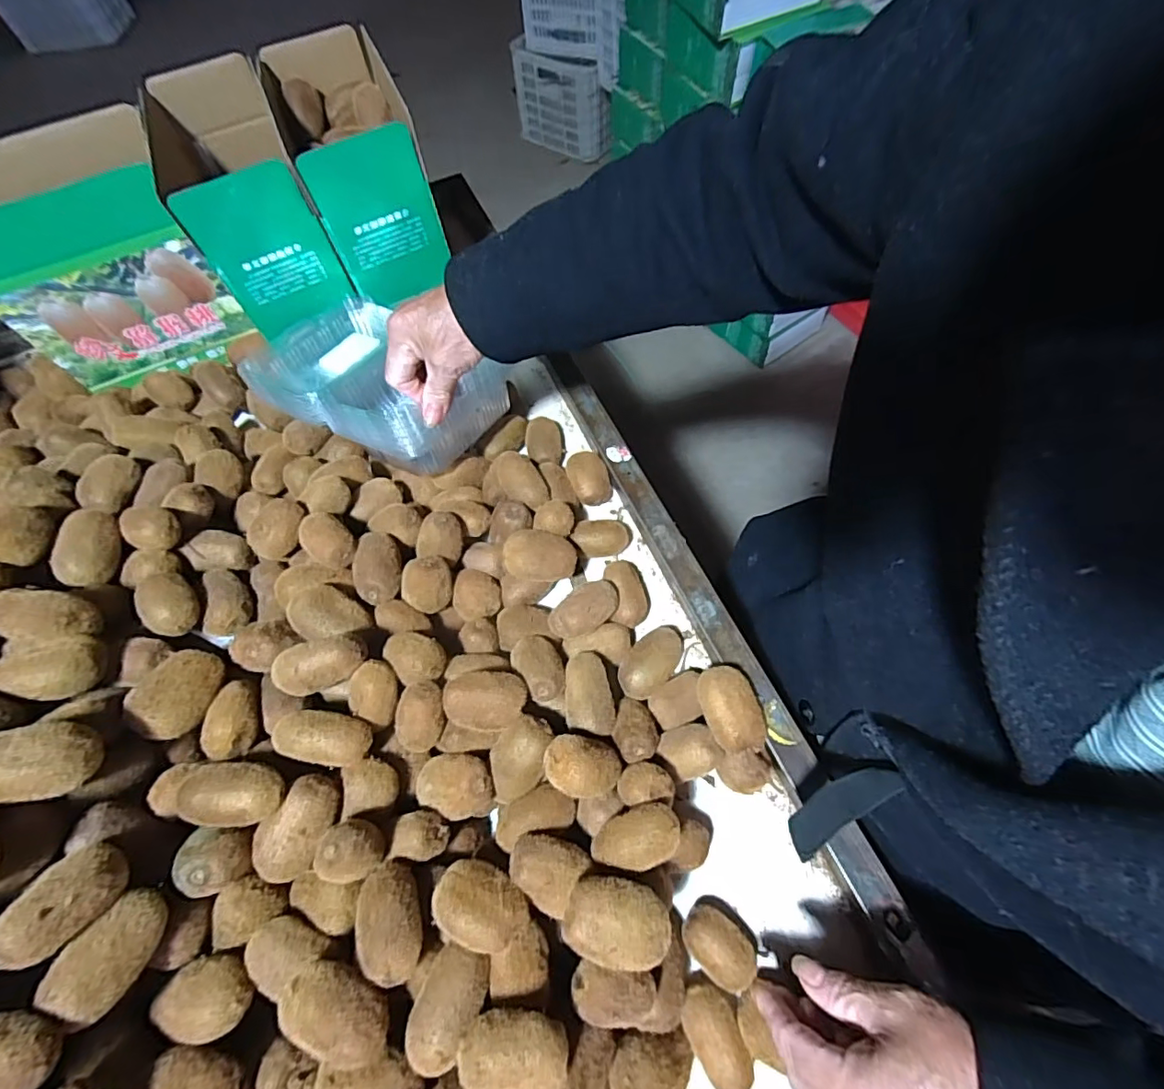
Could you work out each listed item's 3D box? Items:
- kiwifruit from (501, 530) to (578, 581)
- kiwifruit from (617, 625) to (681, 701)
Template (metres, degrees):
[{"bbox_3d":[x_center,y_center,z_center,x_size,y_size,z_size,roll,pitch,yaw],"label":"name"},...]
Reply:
[{"bbox_3d":[-0.039,0.013,0.516,0.065,0.040,0.046,3,63,5],"label":"kiwifruit"},{"bbox_3d":[0.063,0.106,0.498,0.041,0.034,0.075,31,69,17],"label":"kiwifruit"}]

